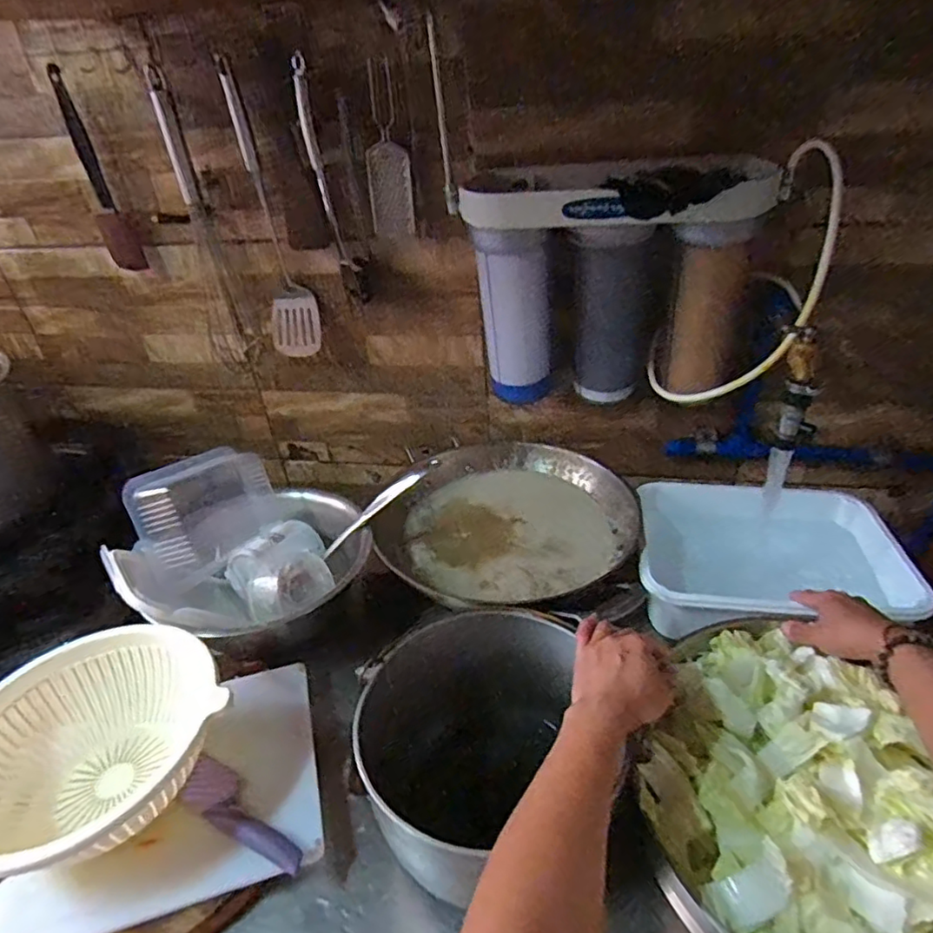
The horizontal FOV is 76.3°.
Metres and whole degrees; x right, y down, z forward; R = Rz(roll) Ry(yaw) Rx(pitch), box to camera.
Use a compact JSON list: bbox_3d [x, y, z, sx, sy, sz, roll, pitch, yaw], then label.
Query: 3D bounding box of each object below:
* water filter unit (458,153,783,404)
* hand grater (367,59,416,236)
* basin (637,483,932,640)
[{"bbox_3d":[0.177,-0.220,0.759,0.328,0.287,0.142,14,40,23],"label":"water filter unit"},{"bbox_3d":[-0.100,-0.392,0.750,0.054,0.190,0.011,2,37,9],"label":"hand grater"},{"bbox_3d":[0.363,0.123,0.741,0.287,0.105,0.239,4,37,12],"label":"basin"}]

